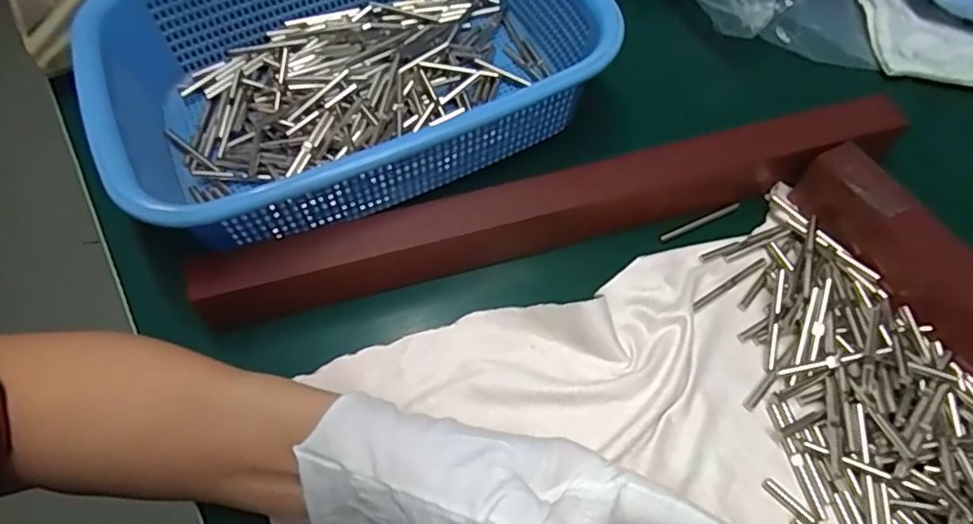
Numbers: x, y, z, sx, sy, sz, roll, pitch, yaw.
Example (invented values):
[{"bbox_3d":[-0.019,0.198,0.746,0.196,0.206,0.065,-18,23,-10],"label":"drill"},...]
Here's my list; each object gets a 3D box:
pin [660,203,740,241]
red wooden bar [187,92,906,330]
[{"bbox_3d":[0.125,-0.023,0.345,0.053,0.004,0.004,-24,64,-9],"label":"pin"},{"bbox_3d":[0.041,-0.030,0.325,0.382,0.044,0.030,-14,62,-5],"label":"red wooden bar"}]

